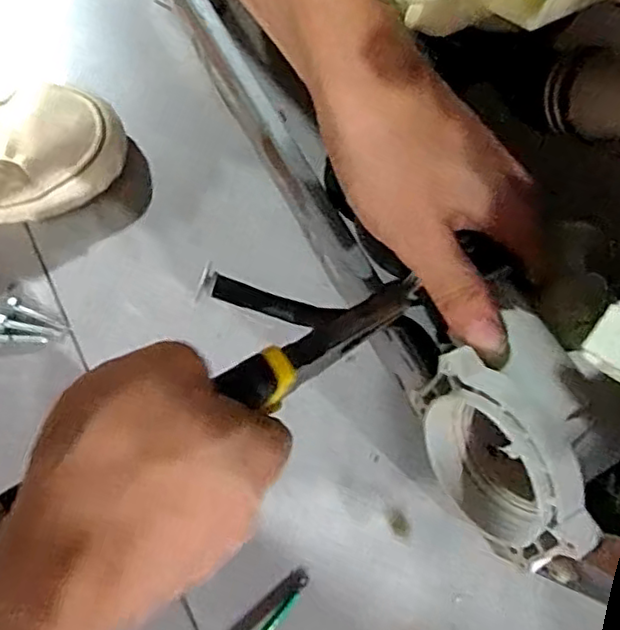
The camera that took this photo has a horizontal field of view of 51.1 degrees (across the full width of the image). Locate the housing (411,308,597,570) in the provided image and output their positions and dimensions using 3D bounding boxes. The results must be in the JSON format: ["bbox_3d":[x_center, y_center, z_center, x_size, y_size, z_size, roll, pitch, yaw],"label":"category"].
[{"bbox_3d":[0.079,0.047,0.250,0.054,0.061,0.086,-16,77,-3],"label":"housing"}]

